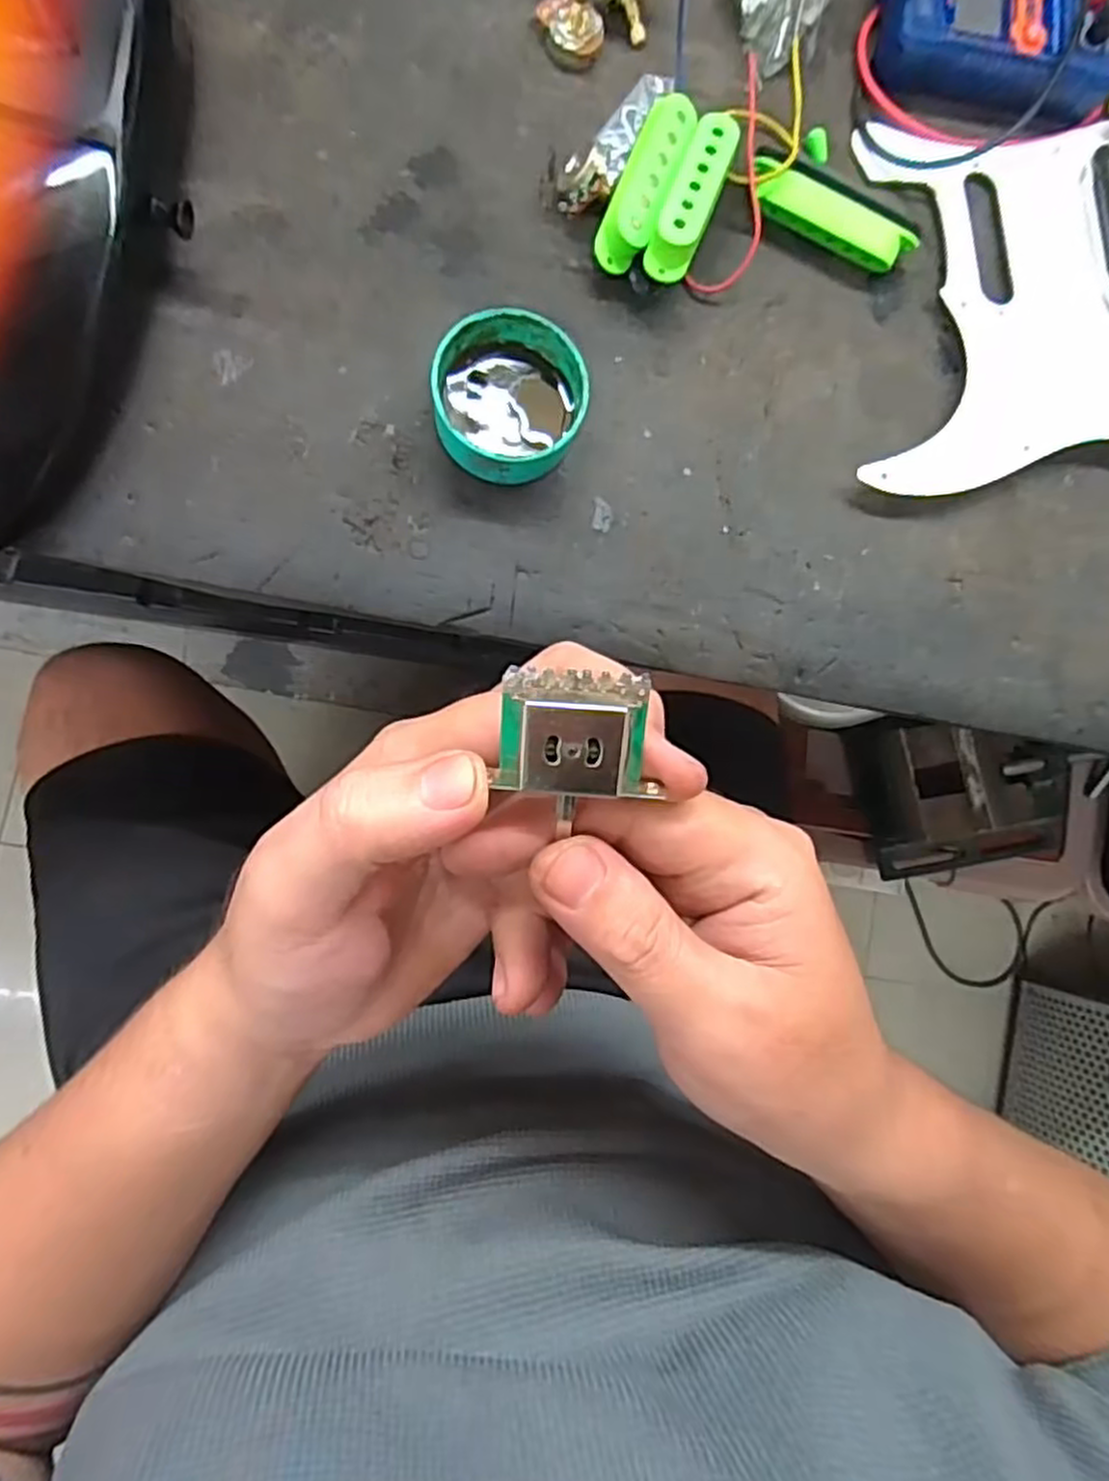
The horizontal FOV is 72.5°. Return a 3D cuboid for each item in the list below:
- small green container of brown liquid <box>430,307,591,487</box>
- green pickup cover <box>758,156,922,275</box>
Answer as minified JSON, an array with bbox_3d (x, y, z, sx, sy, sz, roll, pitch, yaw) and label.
[{"bbox_3d":[-0.018,-0.138,0.308,0.059,0.028,0.061,0,87,-7],"label":"small green container of brown liquid"},{"bbox_3d":[0.120,-0.228,0.331,0.075,0.019,0.012,24,85,-5],"label":"green pickup cover"}]

